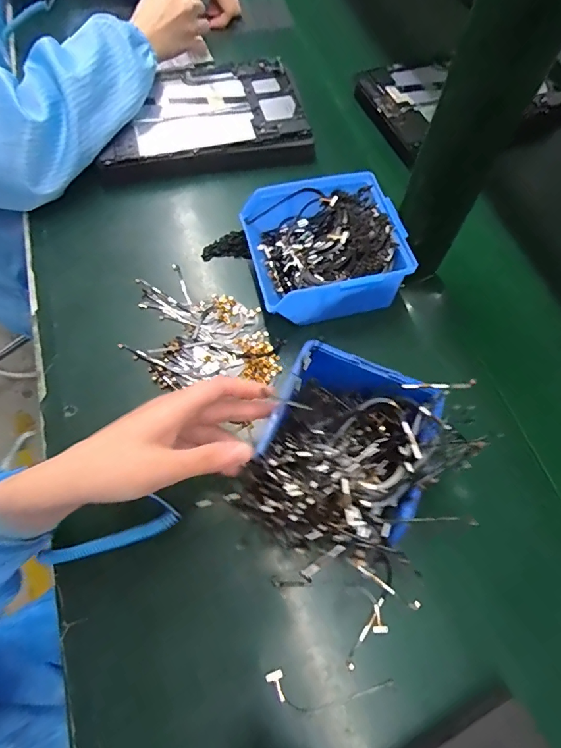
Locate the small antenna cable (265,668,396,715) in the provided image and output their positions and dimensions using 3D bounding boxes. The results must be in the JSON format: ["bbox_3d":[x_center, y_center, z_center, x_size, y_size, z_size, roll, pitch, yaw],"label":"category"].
[{"bbox_3d":[0.034,0.217,0.294,0.087,0.006,0.023,6,64,1],"label":"small antenna cable"}]

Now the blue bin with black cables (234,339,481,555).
[{"bbox_3d":[0.049,0.063,0.327,0.123,0.081,0.137,25,66,9],"label":"blue bin with black cables"}]

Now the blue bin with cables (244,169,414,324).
[{"bbox_3d":[0.042,-0.118,0.419,0.134,0.070,0.126,-12,65,-8],"label":"blue bin with cables"}]

